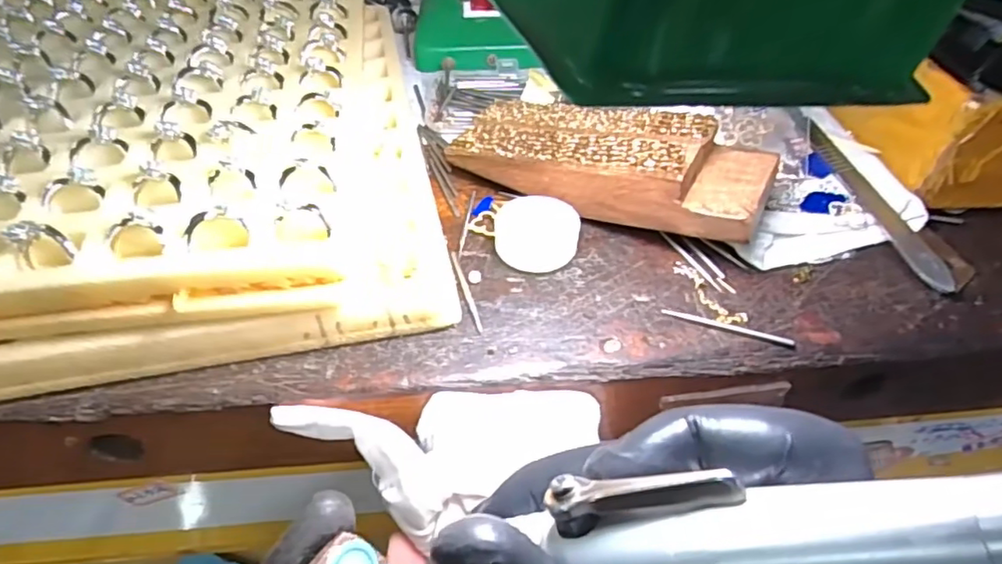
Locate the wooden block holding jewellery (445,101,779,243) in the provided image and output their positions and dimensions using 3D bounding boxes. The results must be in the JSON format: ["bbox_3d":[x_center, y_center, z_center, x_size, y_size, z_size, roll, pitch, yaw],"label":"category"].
[{"bbox_3d":[0.043,-0.049,0.248,0.125,0.039,0.042,22,47,20],"label":"wooden block holding jewellery"}]

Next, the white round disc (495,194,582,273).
[{"bbox_3d":[0.014,-0.020,0.236,0.030,0.016,0.030,1,44,-1],"label":"white round disc"}]

